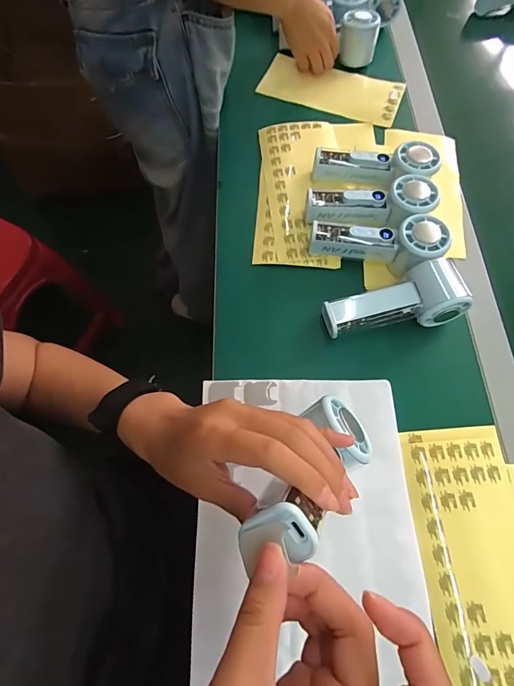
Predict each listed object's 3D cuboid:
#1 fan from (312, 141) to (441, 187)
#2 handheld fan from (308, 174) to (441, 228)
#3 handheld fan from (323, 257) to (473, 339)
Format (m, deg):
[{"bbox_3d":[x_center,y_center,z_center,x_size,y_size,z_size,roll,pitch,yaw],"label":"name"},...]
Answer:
[{"bbox_3d":[0.149,-0.228,0.483,0.155,0.041,0.056,3,66,14],"label":"fan"},{"bbox_3d":[0.137,-0.161,0.465,0.147,0.056,0.057,-5,67,-4],"label":"handheld fan"},{"bbox_3d":[0.152,-0.044,0.431,0.150,0.050,0.055,-13,67,8],"label":"handheld fan"}]

